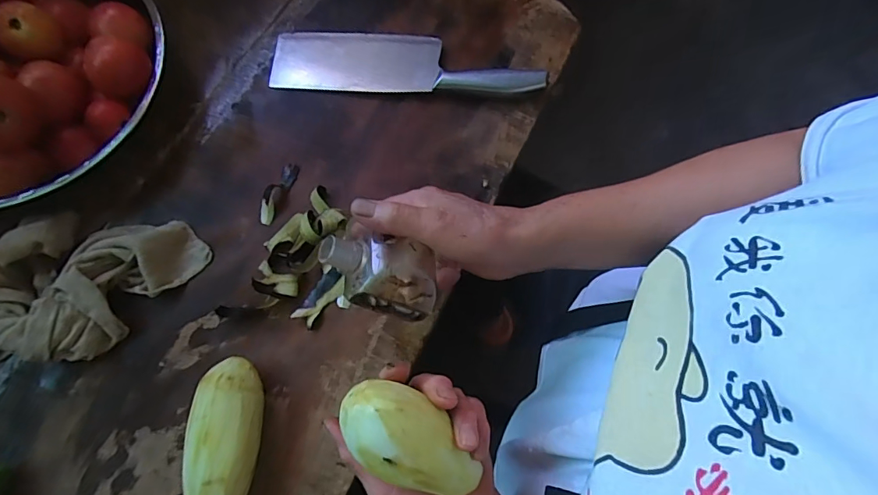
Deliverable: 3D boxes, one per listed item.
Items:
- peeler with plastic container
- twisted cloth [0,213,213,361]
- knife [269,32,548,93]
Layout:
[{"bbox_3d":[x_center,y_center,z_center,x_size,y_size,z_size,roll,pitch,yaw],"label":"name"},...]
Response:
[{"bbox_3d":[-0.041,0.014,0.297,0.076,0.042,0.045,19,97,-34],"label":"peeler with plastic container"},{"bbox_3d":[-0.306,0.022,0.380,0.124,0.040,0.170,40,75,10],"label":"twisted cloth"},{"bbox_3d":[-0.033,-0.197,0.469,0.278,0.020,0.072,3,72,-1],"label":"knife"}]

